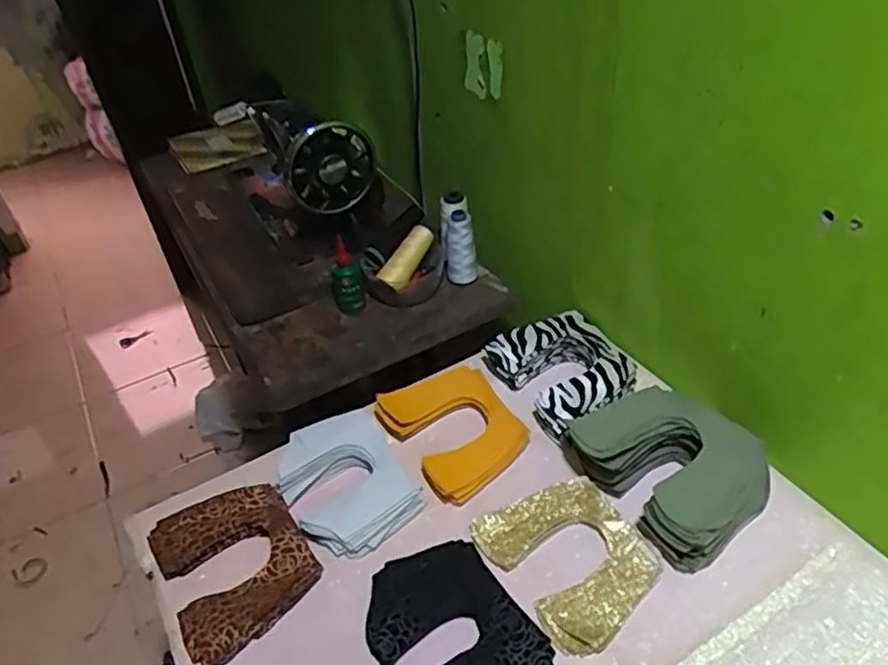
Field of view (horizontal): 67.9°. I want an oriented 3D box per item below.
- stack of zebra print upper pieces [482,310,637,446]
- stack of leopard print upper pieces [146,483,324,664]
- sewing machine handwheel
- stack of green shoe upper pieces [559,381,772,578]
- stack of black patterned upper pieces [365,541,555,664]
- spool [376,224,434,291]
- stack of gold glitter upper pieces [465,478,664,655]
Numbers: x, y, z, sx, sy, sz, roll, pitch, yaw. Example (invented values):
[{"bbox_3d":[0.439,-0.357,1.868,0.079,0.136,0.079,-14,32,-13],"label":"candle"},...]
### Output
[{"bbox_3d":[0.147,0.046,0.797,0.134,0.054,0.163,-26,43,-20],"label":"stack of zebra print upper pieces"},{"bbox_3d":[-0.206,0.226,0.651,0.134,0.035,0.162,-28,44,-22],"label":"stack of leopard print upper pieces"},{"bbox_3d":[-0.170,-0.243,0.963,0.135,0.122,0.044,-22,43,-18],"label":"sewing machine handwheel"},{"bbox_3d":[0.220,0.134,0.673,0.140,0.075,0.180,-34,46,-28],"label":"stack of green shoe upper pieces"},{"bbox_3d":[0.007,0.267,0.574,0.124,0.037,0.174,-25,43,-20],"label":"stack of black patterned upper pieces"},{"bbox_3d":[-0.052,-0.114,0.964,0.034,0.032,0.119,17,58,27],"label":"spool"},{"bbox_3d":[0.122,0.211,0.632,0.131,0.019,0.159,-26,43,-21],"label":"stack of gold glitter upper pieces"}]

